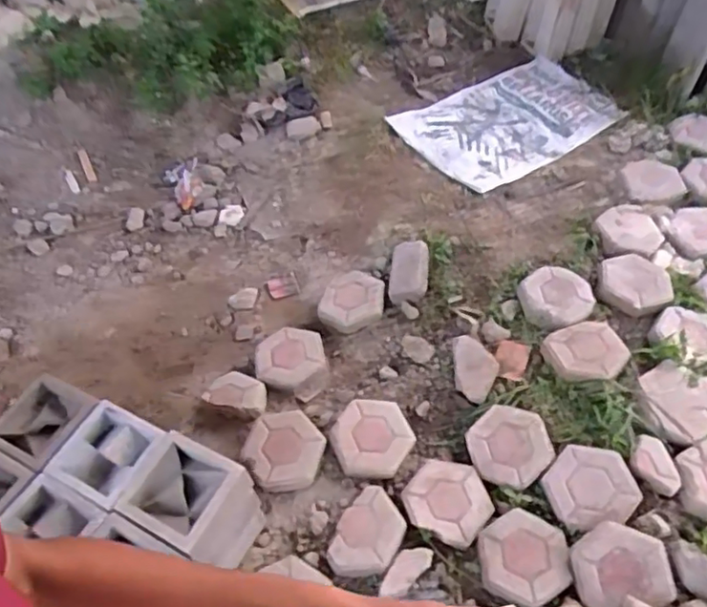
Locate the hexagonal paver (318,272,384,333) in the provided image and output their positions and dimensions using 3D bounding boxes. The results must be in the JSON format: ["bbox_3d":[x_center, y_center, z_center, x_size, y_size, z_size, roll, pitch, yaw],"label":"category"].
[{"bbox_3d":[-0.006,-0.019,1.935,0.202,0.058,0.223,3,51,7],"label":"hexagonal paver"}]

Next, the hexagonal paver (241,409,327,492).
[{"bbox_3d":[-0.176,0.379,1.614,0.197,0.057,0.213,0,51,5],"label":"hexagonal paver"}]

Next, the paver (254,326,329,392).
[{"bbox_3d":[-0.190,0.154,1.826,0.209,0.055,0.206,-4,51,2],"label":"paver"}]

